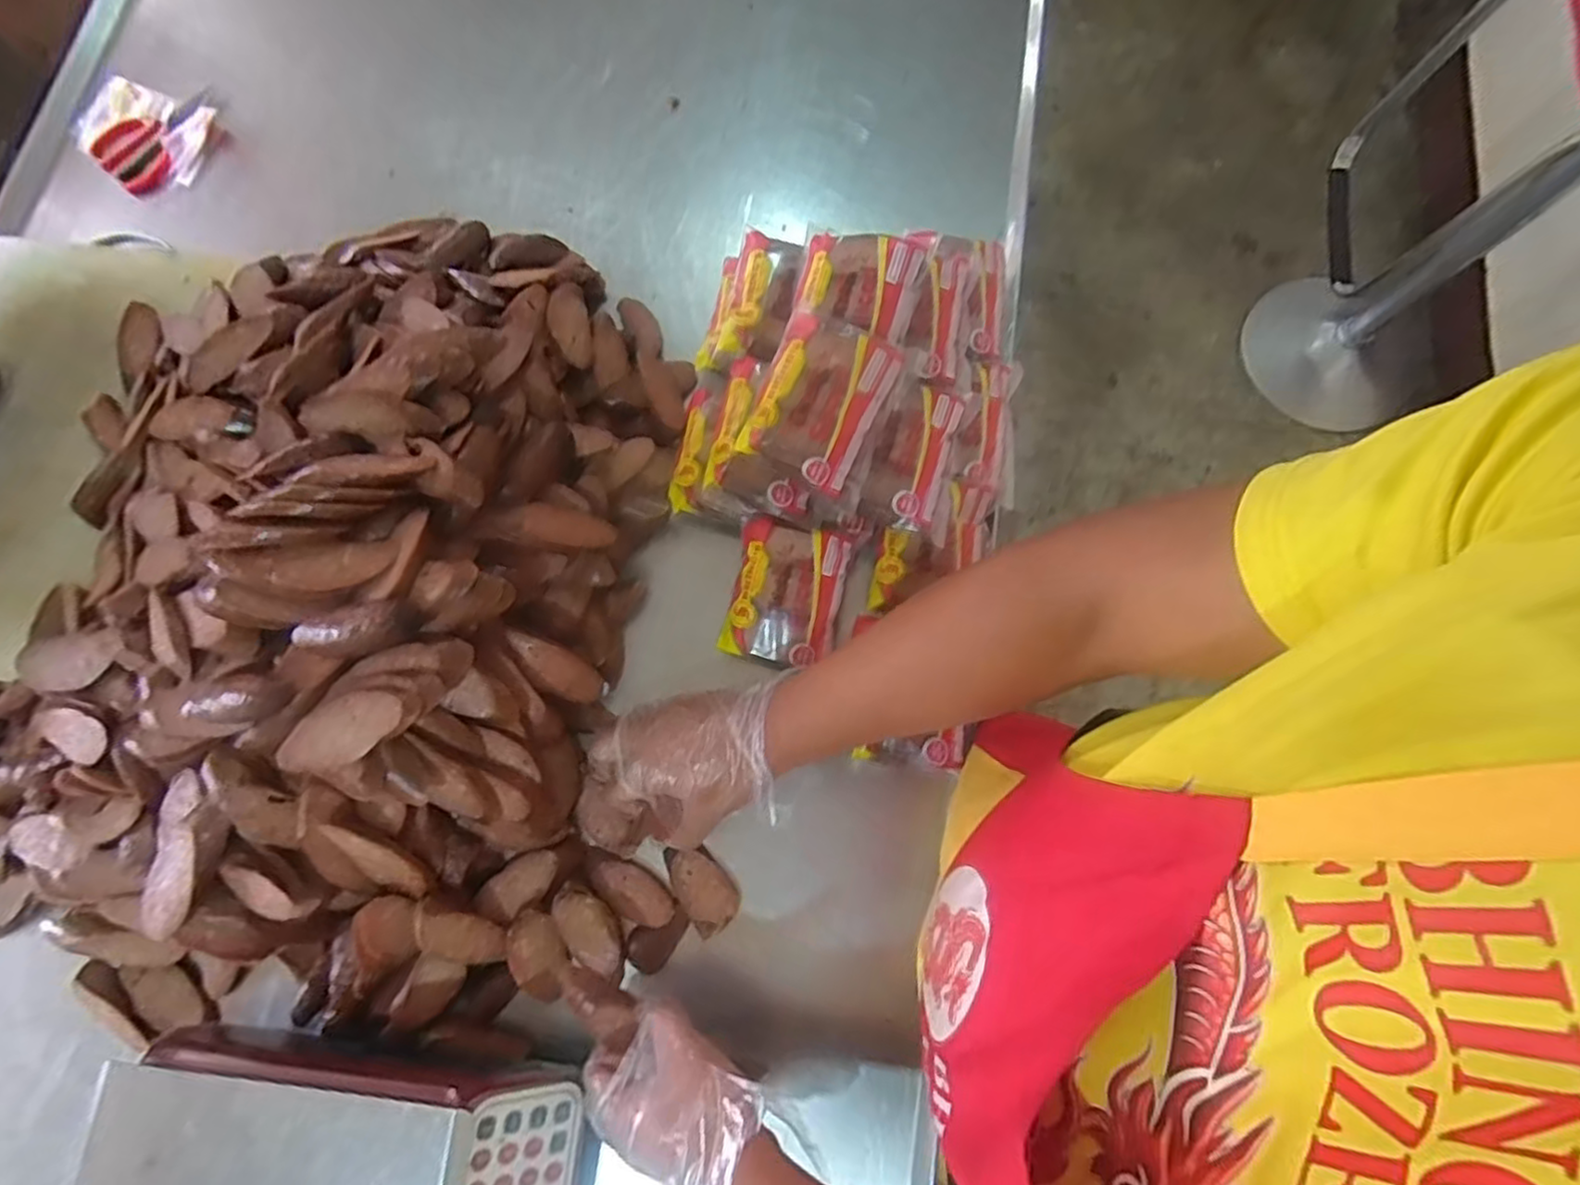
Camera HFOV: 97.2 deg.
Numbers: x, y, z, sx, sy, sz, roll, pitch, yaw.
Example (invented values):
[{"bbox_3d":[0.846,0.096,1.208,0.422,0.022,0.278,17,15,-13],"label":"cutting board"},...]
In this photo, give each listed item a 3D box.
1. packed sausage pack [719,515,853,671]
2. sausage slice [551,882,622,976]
[{"bbox_3d":[-0.003,0.004,0.628,0.096,0.040,0.128,13,92,0],"label":"packed sausage pack"},{"bbox_3d":[-0.167,0.279,0.578,0.041,0.008,0.079,-30,94,-13],"label":"sausage slice"}]

